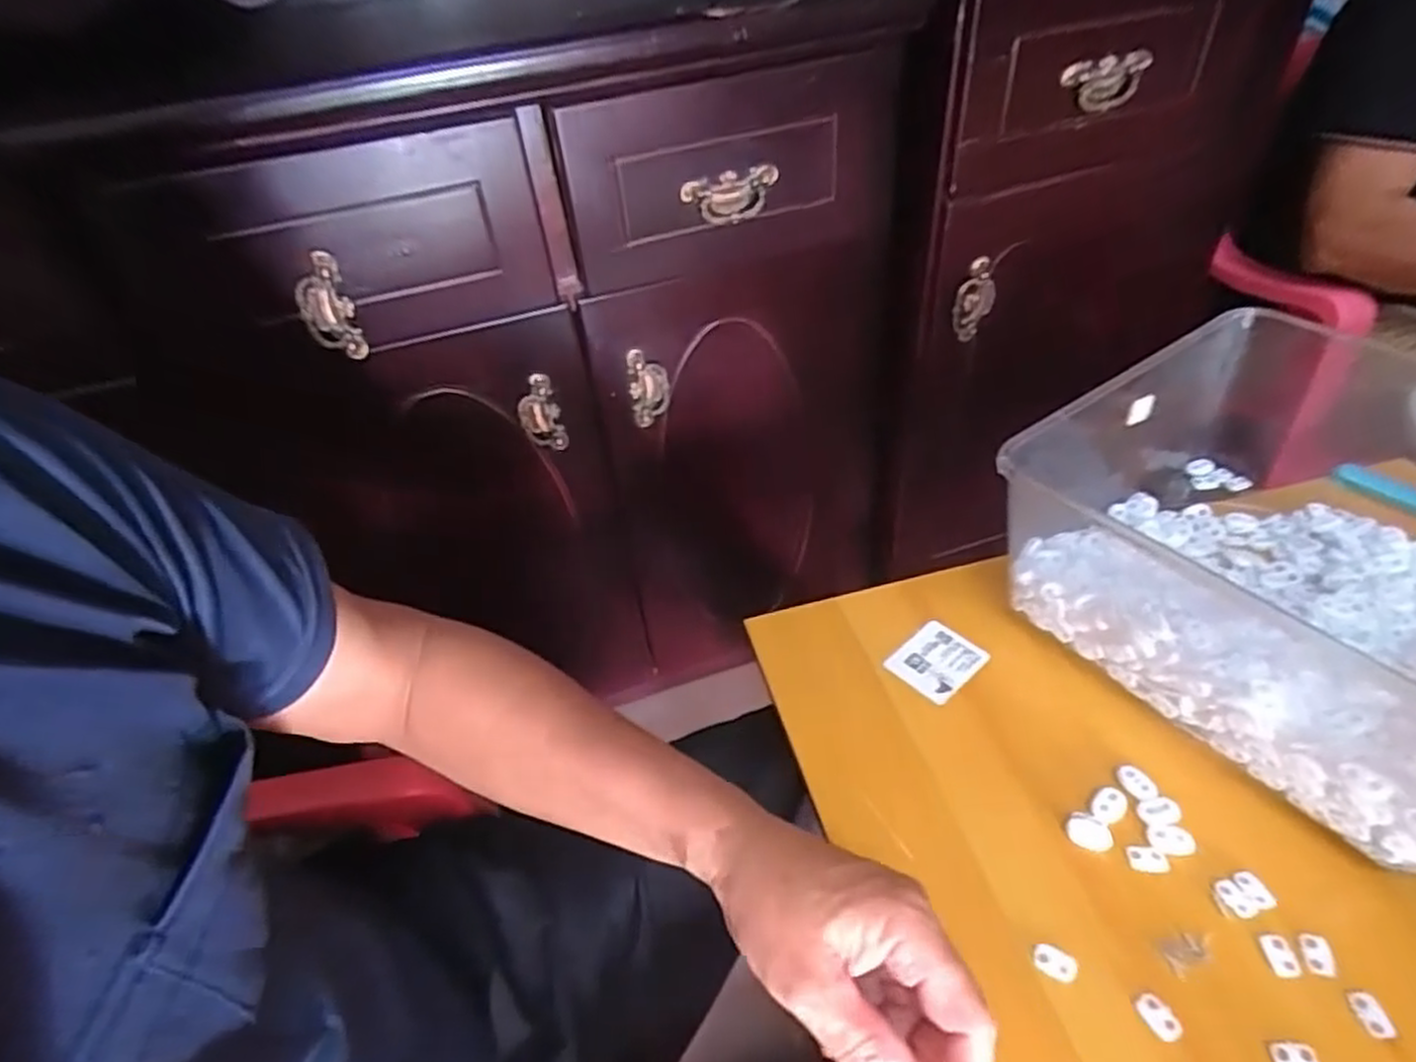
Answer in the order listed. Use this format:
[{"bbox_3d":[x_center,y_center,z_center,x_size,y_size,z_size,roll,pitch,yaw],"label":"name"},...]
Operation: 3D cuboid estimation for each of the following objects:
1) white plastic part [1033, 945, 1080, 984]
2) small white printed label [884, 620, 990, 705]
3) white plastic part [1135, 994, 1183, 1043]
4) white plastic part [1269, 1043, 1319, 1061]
[{"bbox_3d":[0.178,0.221,0.382,0.021,0.004,0.014,16,47,22],"label":"white plastic part"},{"bbox_3d":[0.163,0.093,0.530,0.057,0.004,0.050,-35,50,-28],"label":"small white printed label"},{"bbox_3d":[0.219,0.235,0.361,0.013,0.004,0.021,-26,46,-21],"label":"white plastic part"},{"bbox_3d":[0.272,0.244,0.344,0.019,0.004,0.014,-2,42,4],"label":"white plastic part"}]

